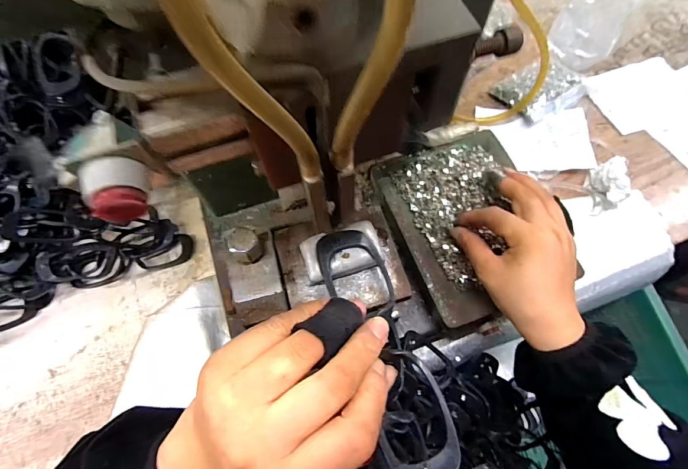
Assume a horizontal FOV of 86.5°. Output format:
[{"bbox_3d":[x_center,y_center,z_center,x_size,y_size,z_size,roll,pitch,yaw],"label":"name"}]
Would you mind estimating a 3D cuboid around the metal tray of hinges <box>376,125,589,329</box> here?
[{"bbox_3d":[0.137,-0.020,0.394,0.162,0.023,0.195,-19,67,-11],"label":"metal tray of hinges"}]

